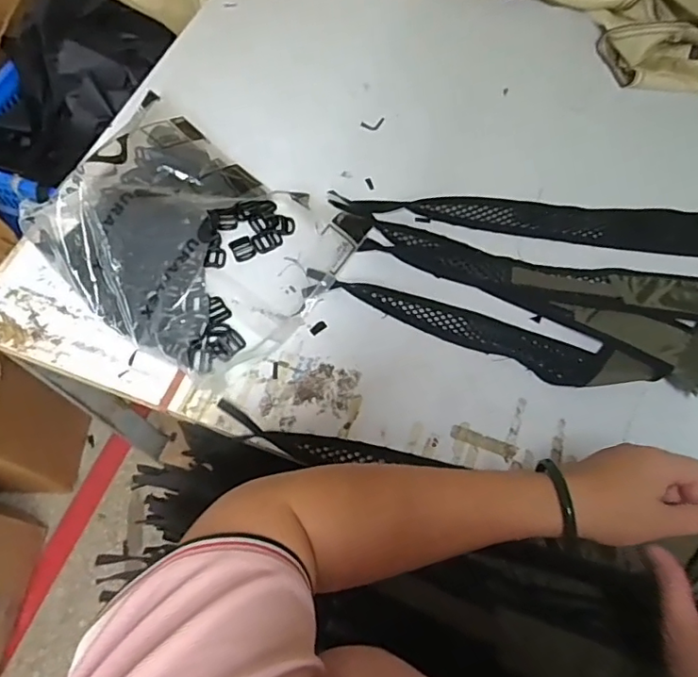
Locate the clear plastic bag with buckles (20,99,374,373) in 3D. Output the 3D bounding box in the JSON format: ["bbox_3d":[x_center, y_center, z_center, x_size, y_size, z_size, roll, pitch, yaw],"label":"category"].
[{"bbox_3d":[-0.189,-0.126,0.637,0.333,0.086,0.266,36,69,16],"label":"clear plastic bag with buckles"}]

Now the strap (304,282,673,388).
[{"bbox_3d":[0.151,-0.007,0.622,0.387,0.015,0.054,17,65,8],"label":"strap"}]

